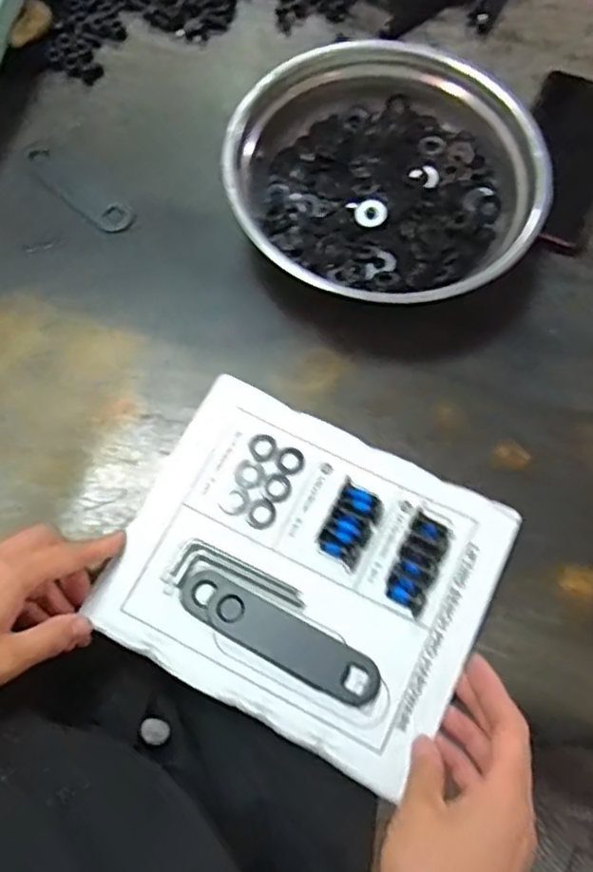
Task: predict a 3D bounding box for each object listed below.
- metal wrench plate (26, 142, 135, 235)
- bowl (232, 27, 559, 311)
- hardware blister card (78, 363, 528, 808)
[{"bbox_3d":[-0.175,-0.198,0.525,0.109,0.004,0.031,38,75,12],"label":"metal wrench plate"},{"bbox_3d":[0.065,-0.184,0.487,0.217,0.074,0.198,0,70,0],"label":"bowl"},{"bbox_3d":[0.005,0.082,0.421,0.222,0.015,0.186,27,72,9],"label":"hardware blister card"}]

